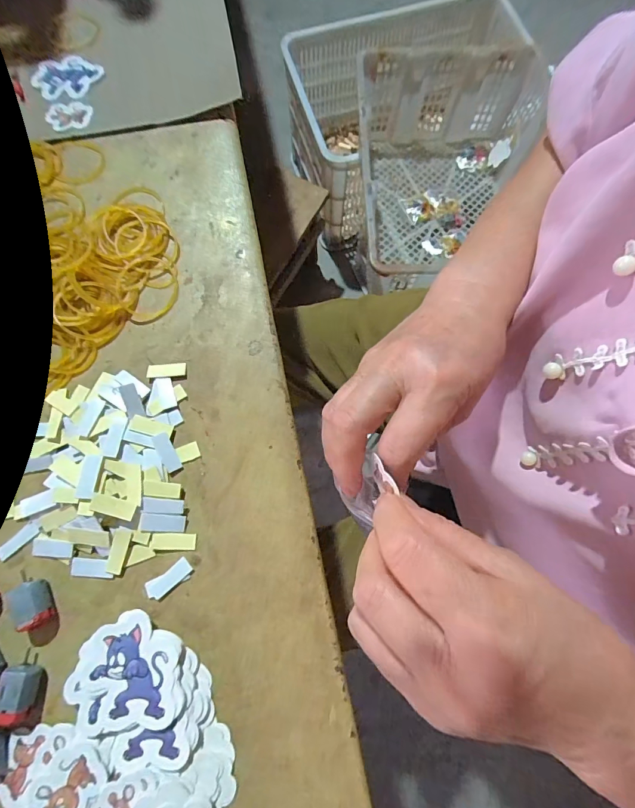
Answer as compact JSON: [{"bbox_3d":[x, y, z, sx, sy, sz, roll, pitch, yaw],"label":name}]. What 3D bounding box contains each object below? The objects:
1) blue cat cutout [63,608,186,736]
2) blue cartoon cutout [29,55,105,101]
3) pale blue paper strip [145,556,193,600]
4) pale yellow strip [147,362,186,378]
[{"bbox_3d":[-0.114,0.158,0.224,0.065,0.006,0.059,-9,73,0],"label":"blue cat cutout"},{"bbox_3d":[-0.225,-0.294,0.339,0.061,0.004,0.042,8,83,3],"label":"blue cartoon cutout"},{"bbox_3d":[-0.096,0.114,0.244,0.030,0.004,0.013,-34,78,-11],"label":"pale blue paper strip"},{"bbox_3d":[-0.112,-0.025,0.280,0.028,0.004,0.011,-5,75,-4],"label":"pale yellow strip"}]

